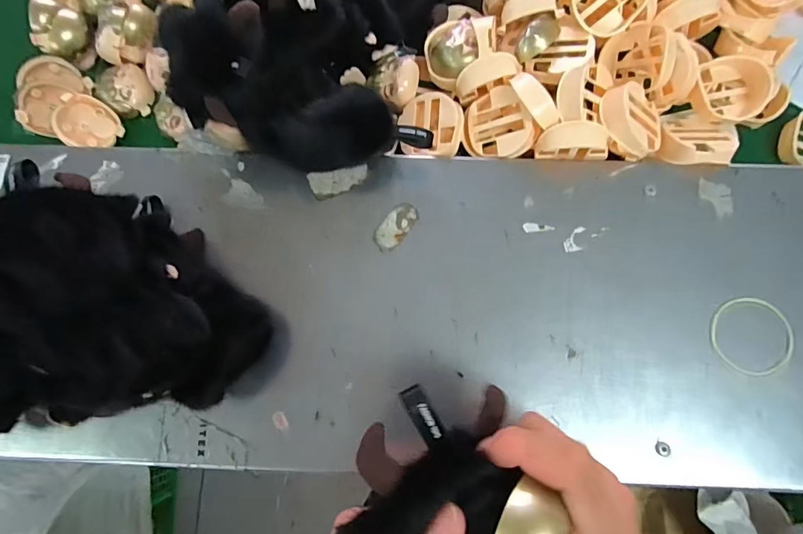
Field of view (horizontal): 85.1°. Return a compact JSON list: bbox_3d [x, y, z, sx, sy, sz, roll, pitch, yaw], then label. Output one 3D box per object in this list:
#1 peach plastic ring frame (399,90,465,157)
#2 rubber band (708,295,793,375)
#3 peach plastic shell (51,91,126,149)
[{"bbox_3d":[0.025,-0.118,0.365,0.053,0.019,0.051,4,92,27],"label":"peach plastic ring frame"},{"bbox_3d":[0.254,0.050,0.317,0.055,0.004,0.056,-2,72,5],"label":"rubber band"},{"bbox_3d":[-0.276,-0.124,0.387,0.049,0.023,0.049,0,90,-20],"label":"peach plastic shell"}]

